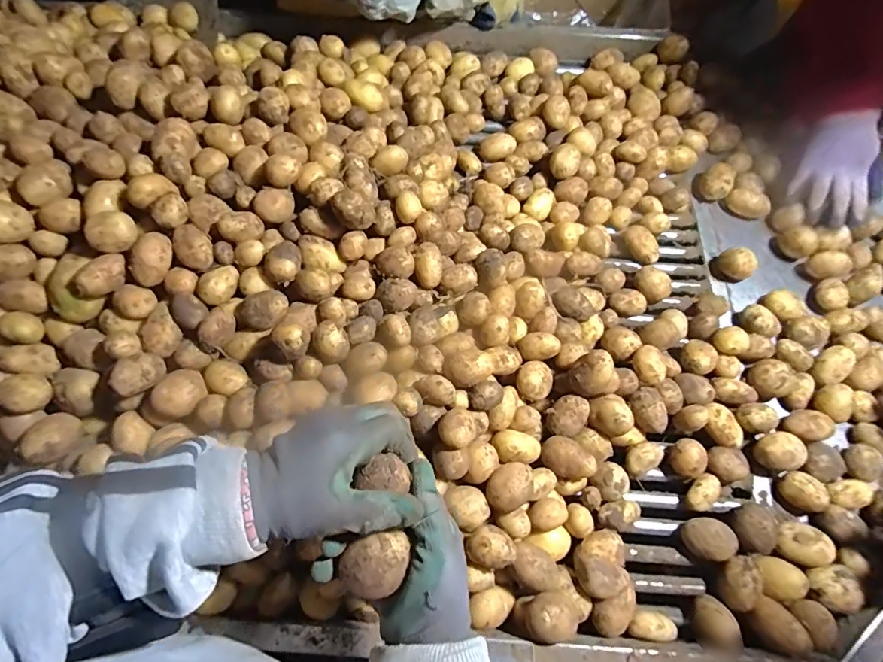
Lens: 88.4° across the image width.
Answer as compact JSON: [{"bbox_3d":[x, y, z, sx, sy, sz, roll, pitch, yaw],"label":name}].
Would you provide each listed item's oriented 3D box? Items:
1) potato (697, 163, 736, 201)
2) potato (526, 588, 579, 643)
[{"bbox_3d":[0.439,-0.235,0.729,0.044,0.052,0.046,25,68,14],"label":"potato"},{"bbox_3d":[0.113,0.285,0.456,0.051,0.045,0.043,-4,64,1],"label":"potato"}]

